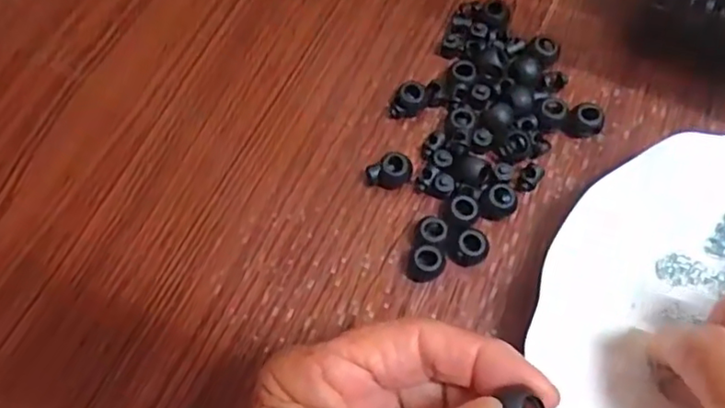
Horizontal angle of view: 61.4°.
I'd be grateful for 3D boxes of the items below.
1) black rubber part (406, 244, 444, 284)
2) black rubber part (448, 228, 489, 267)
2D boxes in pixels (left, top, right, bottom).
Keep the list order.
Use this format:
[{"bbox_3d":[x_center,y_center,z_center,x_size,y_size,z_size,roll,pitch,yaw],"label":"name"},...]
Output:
[{"bbox_3d":[0.026,0.025,0.260,0.015,0.011,0.014,-15,68,-4],"label":"black rubber part"},{"bbox_3d":[0.046,0.019,0.262,0.015,0.012,0.013,15,69,8],"label":"black rubber part"}]

